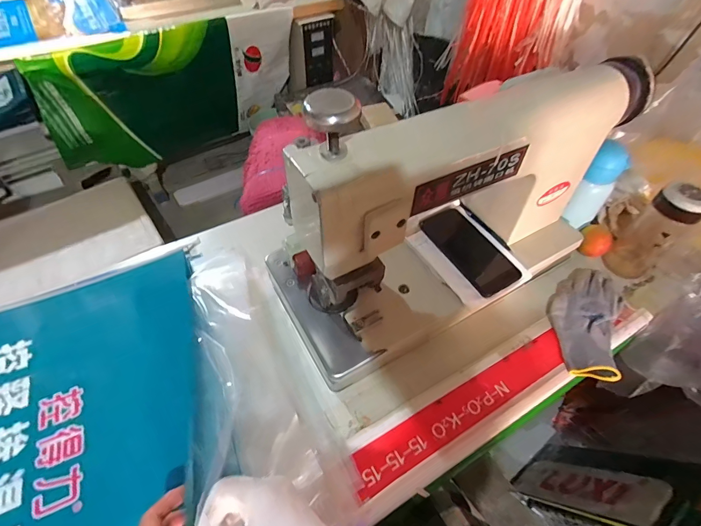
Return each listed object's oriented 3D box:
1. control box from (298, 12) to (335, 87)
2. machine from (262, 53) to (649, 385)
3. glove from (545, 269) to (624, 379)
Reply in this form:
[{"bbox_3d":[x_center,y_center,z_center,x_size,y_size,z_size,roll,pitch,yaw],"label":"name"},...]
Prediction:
[{"bbox_3d":[-0.136,-0.900,1.566,0.139,0.243,0.079,-7,53,-6],"label":"control box"},{"bbox_3d":[0.169,-0.109,0.518,0.546,0.305,0.218,-24,55,-19],"label":"machine"},{"bbox_3d":[0.372,0.083,0.586,0.100,0.031,0.197,21,54,15],"label":"glove"}]

